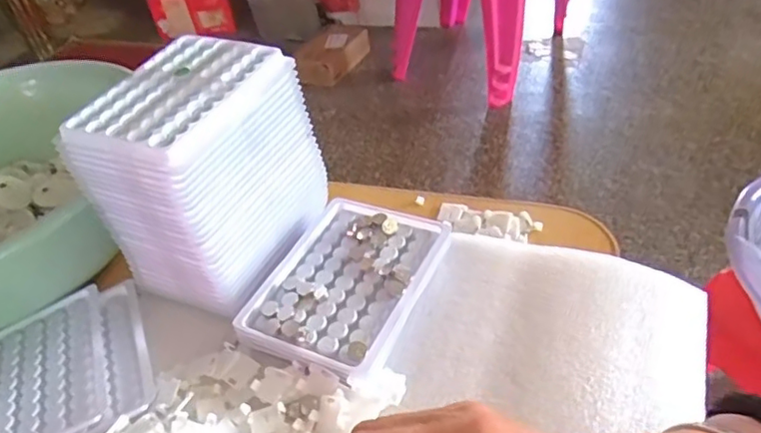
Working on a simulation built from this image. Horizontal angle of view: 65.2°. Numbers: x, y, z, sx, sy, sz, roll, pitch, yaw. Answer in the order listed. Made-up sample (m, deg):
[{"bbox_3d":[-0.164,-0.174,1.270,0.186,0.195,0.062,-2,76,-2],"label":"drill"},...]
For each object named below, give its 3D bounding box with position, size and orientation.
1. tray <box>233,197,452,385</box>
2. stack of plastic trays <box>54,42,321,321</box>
[{"bbox_3d":[-0.026,0.040,0.395,0.107,0.018,0.129,16,47,23],"label":"tray"},{"bbox_3d":[-0.115,-0.033,0.407,0.094,0.127,0.127,14,46,22],"label":"stack of plastic trays"}]

